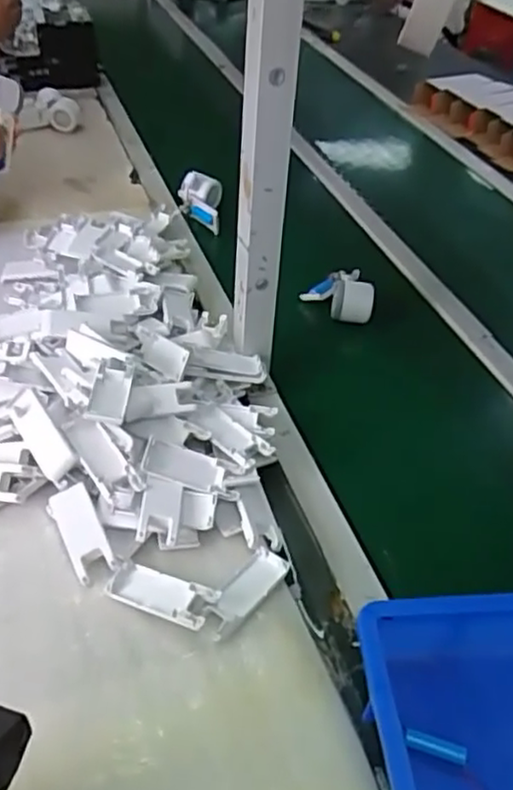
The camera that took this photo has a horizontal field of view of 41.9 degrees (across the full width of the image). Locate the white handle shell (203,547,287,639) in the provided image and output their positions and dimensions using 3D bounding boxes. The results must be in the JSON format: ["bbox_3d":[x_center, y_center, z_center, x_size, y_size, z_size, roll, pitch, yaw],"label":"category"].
[{"bbox_3d":[-0.011,0.185,0.626,0.034,0.014,0.103,28,48,24],"label":"white handle shell"}]

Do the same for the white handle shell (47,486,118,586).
[{"bbox_3d":[-0.172,0.133,0.657,0.038,0.022,0.100,-21,49,-25],"label":"white handle shell"}]

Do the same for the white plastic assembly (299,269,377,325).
[{"bbox_3d":[0.119,-0.146,1.000,0.094,0.053,0.092,2,43,-2],"label":"white plastic assembly"}]

